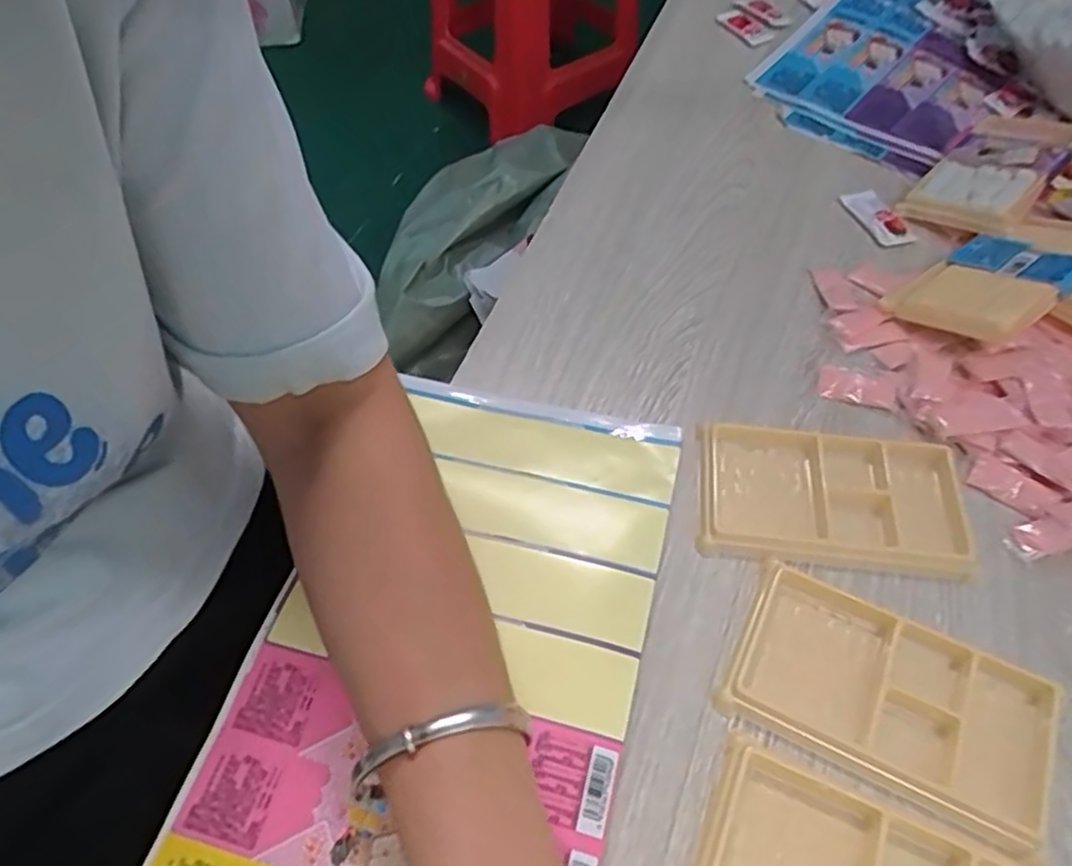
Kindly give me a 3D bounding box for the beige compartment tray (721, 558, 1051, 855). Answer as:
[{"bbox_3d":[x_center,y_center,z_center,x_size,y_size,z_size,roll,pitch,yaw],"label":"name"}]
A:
[{"bbox_3d":[0.158,0.119,0.328,0.136,0.010,0.076,24,58,16],"label":"beige compartment tray"}]

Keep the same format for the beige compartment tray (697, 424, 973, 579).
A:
[{"bbox_3d":[0.152,0.033,0.380,0.133,0.011,0.075,5,54,3],"label":"beige compartment tray"}]

